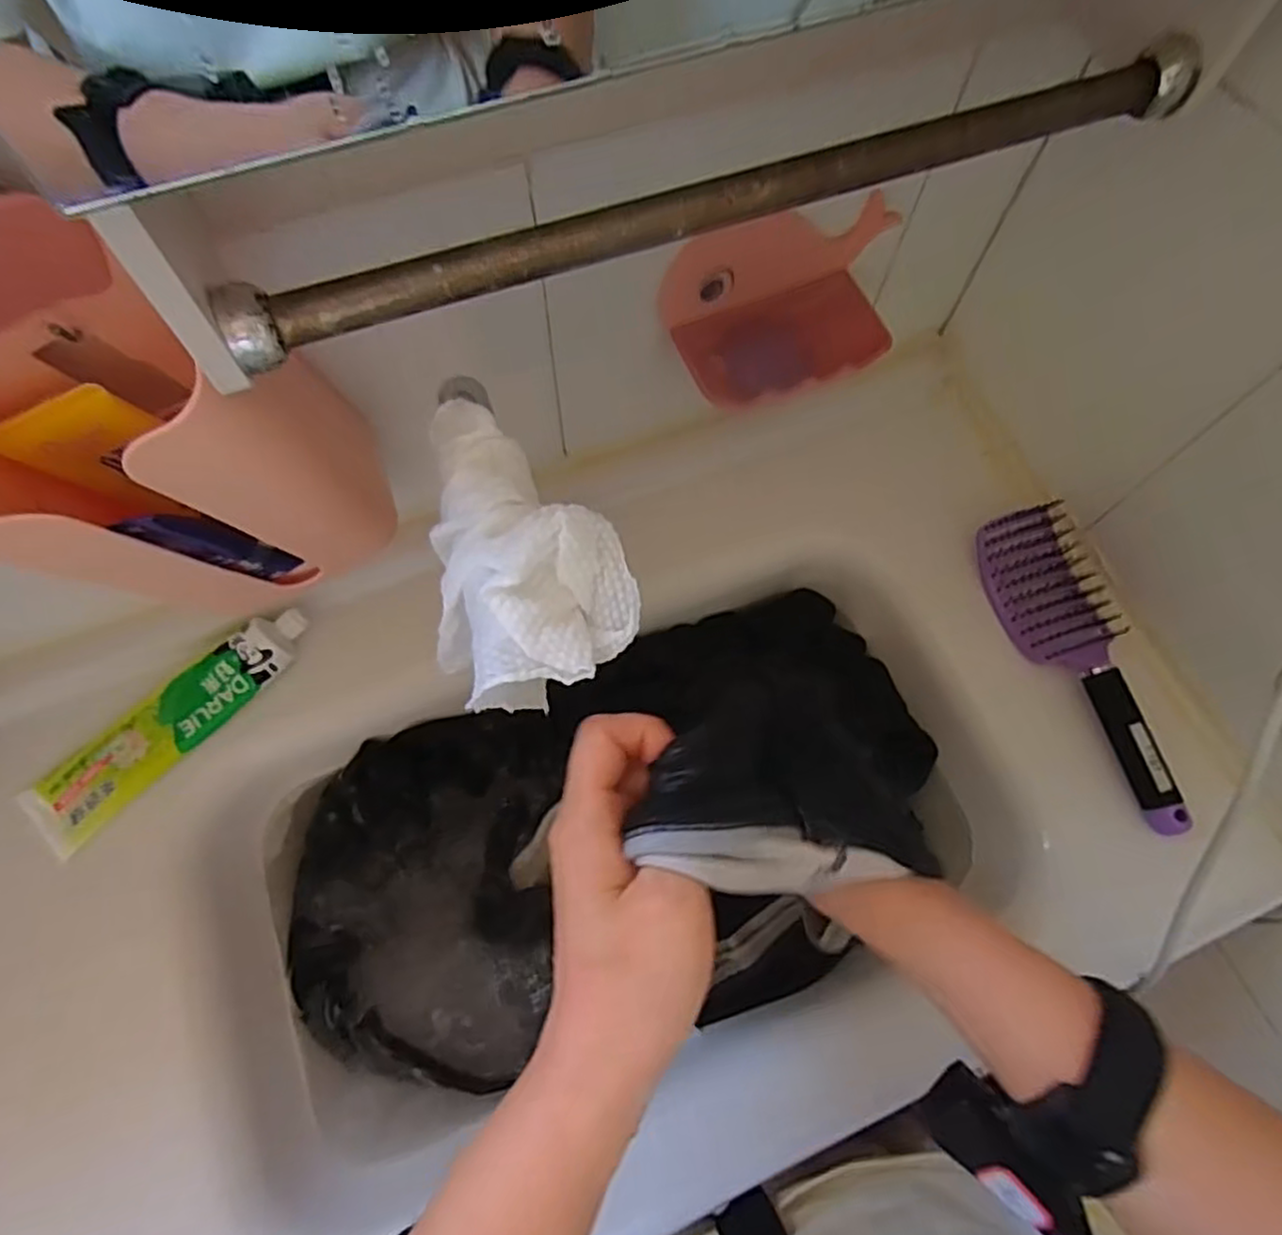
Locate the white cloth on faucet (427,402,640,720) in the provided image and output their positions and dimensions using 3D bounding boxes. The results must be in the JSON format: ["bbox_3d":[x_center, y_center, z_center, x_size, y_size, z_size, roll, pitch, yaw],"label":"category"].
[{"bbox_3d":[-0.042,-0.029,0.273,0.070,0.038,0.125,-9,69,-4],"label":"white cloth on faucet"}]

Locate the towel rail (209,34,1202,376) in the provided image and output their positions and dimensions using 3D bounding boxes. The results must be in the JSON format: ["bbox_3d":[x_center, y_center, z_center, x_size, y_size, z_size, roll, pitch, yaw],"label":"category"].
[{"bbox_3d":[0.052,-0.175,0.292,0.424,0.020,0.021,-22,70,-9],"label":"towel rail"}]

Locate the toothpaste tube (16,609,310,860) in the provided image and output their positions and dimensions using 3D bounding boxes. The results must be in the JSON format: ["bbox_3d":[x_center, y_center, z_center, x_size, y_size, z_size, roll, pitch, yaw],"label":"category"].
[{"bbox_3d":[-0.316,0.066,0.483,0.054,0.029,0.201,42,74,15],"label":"toothpaste tube"}]

